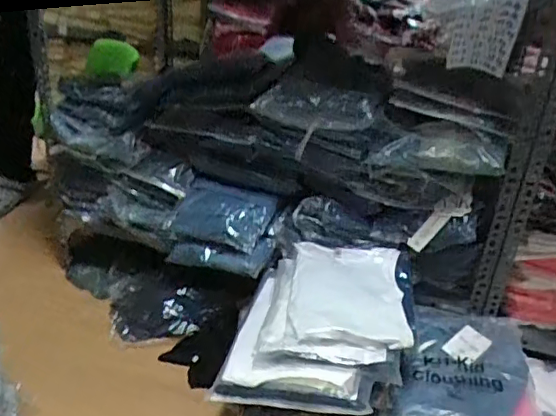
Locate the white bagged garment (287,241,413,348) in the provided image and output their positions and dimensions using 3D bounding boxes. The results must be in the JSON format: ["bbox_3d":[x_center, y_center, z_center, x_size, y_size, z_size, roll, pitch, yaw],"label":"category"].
[{"bbox_3d":[0.135,0.160,1.042,0.222,0.049,0.254,8,28,6],"label":"white bagged garment"}]

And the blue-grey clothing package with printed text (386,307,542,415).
[{"bbox_3d":[0.320,0.308,0.999,0.269,0.049,0.332,1,37,8],"label":"blue-grey clothing package with printed text"}]

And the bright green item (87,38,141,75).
[{"bbox_3d":[-0.539,-0.487,1.804,0.255,0.115,0.028,6,24,36],"label":"bright green item"}]

